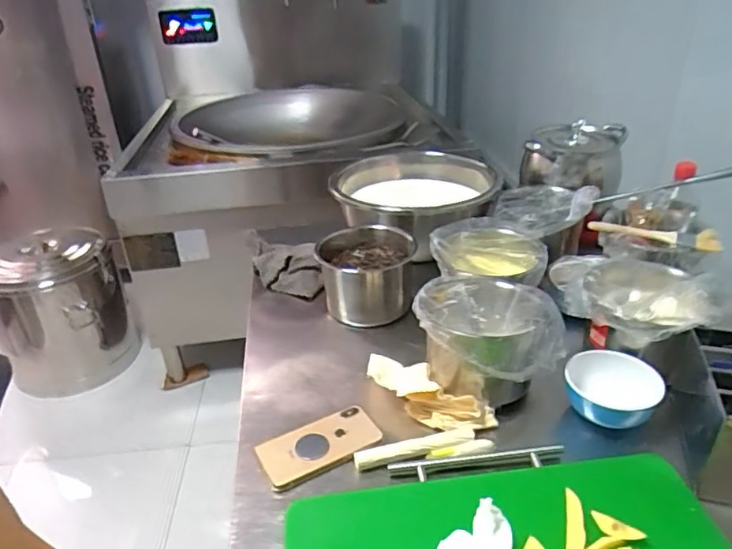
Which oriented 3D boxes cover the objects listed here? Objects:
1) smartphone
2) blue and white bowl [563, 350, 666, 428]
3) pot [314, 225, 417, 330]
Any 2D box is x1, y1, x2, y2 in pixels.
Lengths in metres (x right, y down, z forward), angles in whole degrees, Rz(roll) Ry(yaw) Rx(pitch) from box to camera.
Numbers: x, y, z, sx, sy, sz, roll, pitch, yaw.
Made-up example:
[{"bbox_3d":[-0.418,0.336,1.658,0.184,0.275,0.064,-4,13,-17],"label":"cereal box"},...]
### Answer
[{"bbox_3d":[-0.054,0.202,0.661,0.141,0.009,0.078,-17,33,-23],"label":"smartphone"},{"bbox_3d":[0.298,0.137,0.674,0.103,0.047,0.099,-2,30,1],"label":"blue and white bowl"},{"bbox_3d":[-0.002,0.015,0.926,0.153,0.138,0.153,8,32,19],"label":"pot"}]

